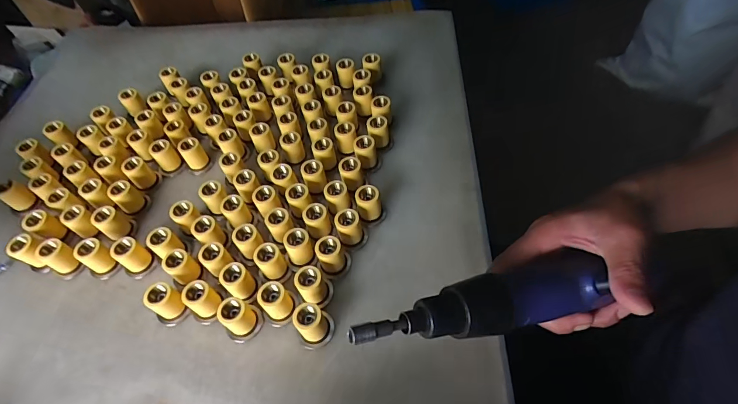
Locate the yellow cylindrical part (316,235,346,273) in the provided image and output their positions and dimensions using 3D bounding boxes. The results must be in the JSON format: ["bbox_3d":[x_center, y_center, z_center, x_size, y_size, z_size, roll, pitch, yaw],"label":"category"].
[{"bbox_3d":[-0.033,0.047,0.338,0.021,0.033,0.023,-2,56,3],"label":"yellow cylindrical part"}]

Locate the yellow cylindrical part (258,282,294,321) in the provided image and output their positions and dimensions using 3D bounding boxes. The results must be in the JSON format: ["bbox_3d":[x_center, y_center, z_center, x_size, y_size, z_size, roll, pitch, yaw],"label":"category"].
[{"bbox_3d":[-0.075,0.082,0.318,0.024,0.032,0.021,36,65,25],"label":"yellow cylindrical part"}]

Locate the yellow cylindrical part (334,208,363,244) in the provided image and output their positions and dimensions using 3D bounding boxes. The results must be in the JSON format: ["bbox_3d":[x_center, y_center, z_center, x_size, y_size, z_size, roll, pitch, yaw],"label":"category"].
[{"bbox_3d":[-0.018,0.024,0.353,0.021,0.034,0.021,-2,56,3],"label":"yellow cylindrical part"}]

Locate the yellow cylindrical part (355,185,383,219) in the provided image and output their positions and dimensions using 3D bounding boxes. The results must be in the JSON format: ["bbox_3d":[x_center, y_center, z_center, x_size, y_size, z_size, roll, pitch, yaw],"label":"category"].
[{"bbox_3d":[0.000,0.003,0.366,0.022,0.034,0.021,-2,56,3],"label":"yellow cylindrical part"}]

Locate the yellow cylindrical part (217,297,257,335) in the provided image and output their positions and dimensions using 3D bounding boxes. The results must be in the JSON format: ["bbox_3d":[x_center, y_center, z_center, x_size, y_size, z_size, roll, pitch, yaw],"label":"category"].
[{"bbox_3d":[-0.105,0.093,0.314,0.023,0.033,0.021,-2,56,3],"label":"yellow cylindrical part"}]

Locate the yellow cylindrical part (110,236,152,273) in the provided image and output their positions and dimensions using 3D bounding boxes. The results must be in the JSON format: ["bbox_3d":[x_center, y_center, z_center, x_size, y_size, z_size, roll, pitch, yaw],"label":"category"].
[{"bbox_3d":[-0.216,0.050,0.354,0.021,0.036,0.021,-2,56,3],"label":"yellow cylindrical part"}]

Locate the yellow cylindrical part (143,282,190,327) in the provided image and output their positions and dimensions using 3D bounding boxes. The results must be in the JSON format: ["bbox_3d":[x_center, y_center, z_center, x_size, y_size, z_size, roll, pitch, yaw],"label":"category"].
[{"bbox_3d":[-0.170,0.087,0.325,0.024,0.034,0.026,-2,56,3],"label":"yellow cylindrical part"}]

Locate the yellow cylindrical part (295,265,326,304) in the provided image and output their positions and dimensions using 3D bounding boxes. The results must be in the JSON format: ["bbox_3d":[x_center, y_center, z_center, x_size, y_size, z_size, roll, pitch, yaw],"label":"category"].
[{"bbox_3d":[-0.047,0.071,0.322,0.020,0.033,0.024,-24,58,-12],"label":"yellow cylindrical part"}]

